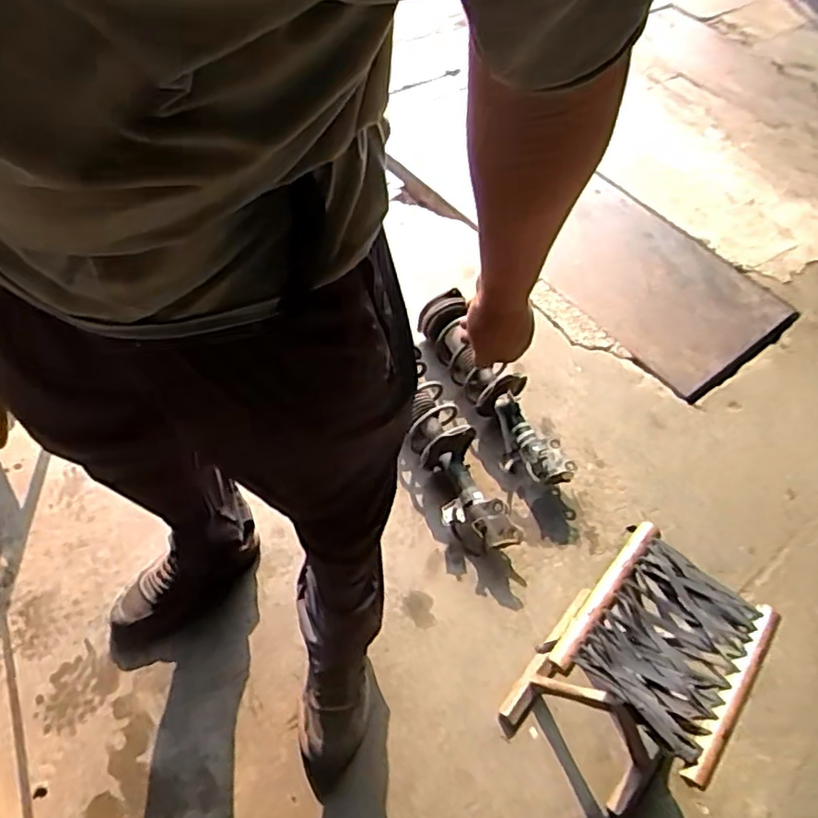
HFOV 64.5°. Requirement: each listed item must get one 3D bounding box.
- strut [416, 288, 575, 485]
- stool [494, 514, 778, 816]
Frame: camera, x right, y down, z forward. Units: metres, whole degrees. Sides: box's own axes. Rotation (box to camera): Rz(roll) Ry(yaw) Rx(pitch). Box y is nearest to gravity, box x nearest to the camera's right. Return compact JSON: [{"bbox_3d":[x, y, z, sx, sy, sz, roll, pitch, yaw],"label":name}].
[{"bbox_3d":[0.175,-0.040,1.329,0.109,0.117,0.464,-25,69,-21],"label":"strut"},{"bbox_3d":[0.322,0.388,0.968,0.233,0.305,0.262,34,55,18],"label":"stool"}]

